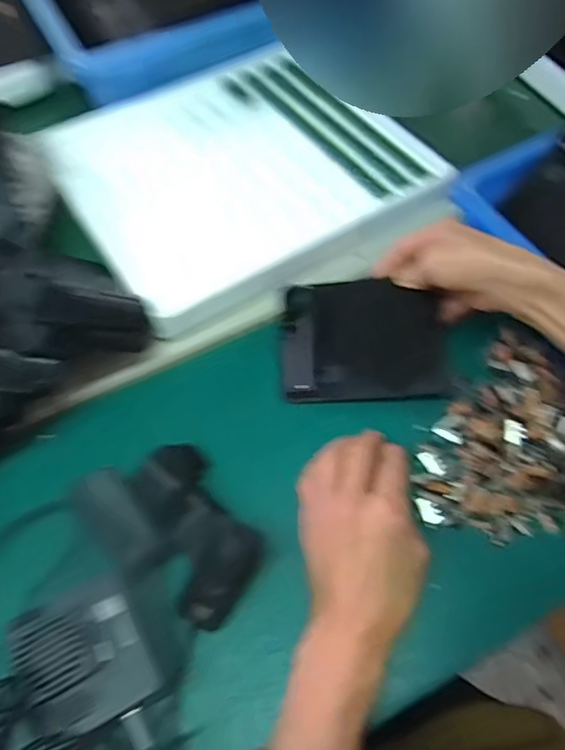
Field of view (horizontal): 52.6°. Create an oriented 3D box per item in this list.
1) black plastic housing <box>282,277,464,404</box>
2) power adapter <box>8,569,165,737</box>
[{"bbox_3d":[0.068,-0.029,0.471,0.133,0.010,0.104,-2,73,-5],"label":"black plastic housing"},{"bbox_3d":[-0.114,0.160,0.329,0.067,0.019,0.075,-18,64,-28],"label":"power adapter"}]

